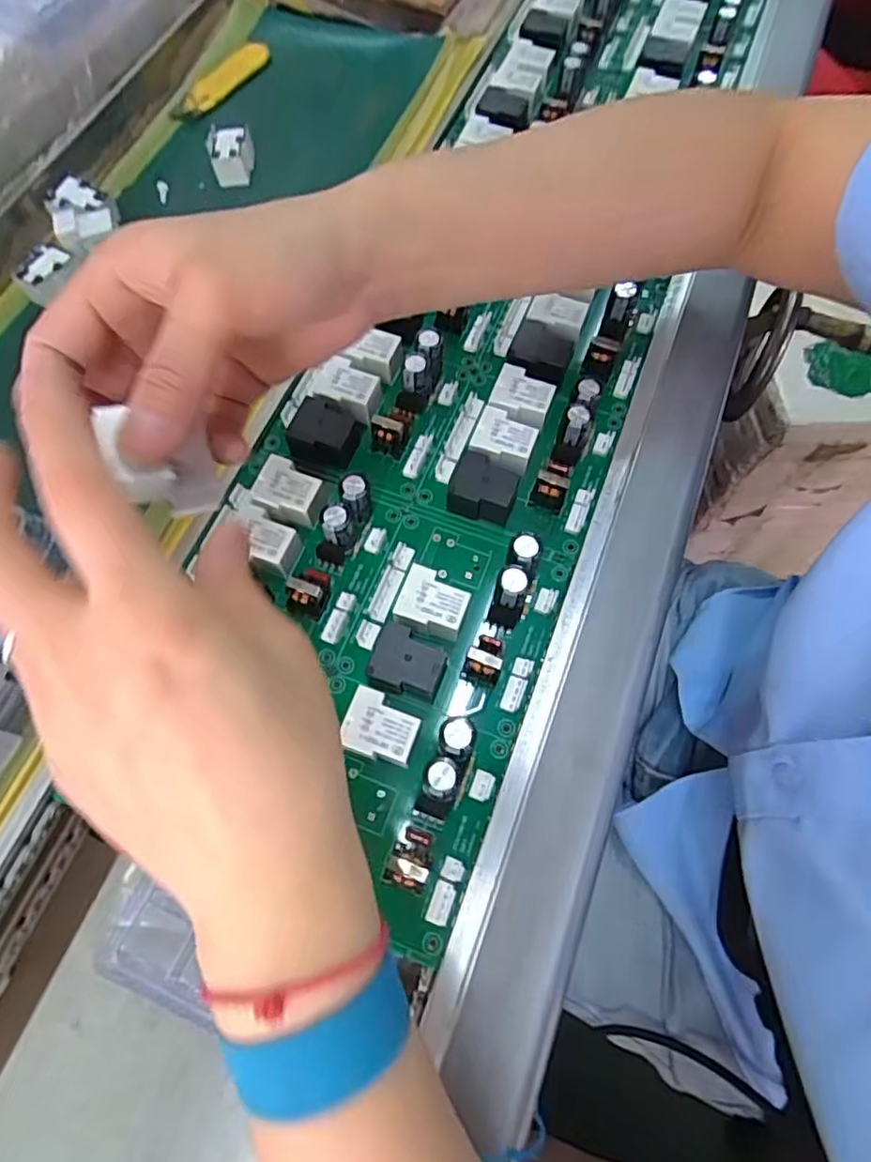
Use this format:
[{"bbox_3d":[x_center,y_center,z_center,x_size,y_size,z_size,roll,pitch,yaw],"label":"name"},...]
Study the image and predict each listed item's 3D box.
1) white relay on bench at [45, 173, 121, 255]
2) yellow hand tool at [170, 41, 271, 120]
[{"bbox_3d":[-0.216,-0.226,0.383,0.038,0.019,0.056,-26,71,-11],"label":"white relay on bench"},{"bbox_3d":[-0.155,-0.368,0.453,0.019,0.011,0.090,30,71,11],"label":"yellow hand tool"}]

